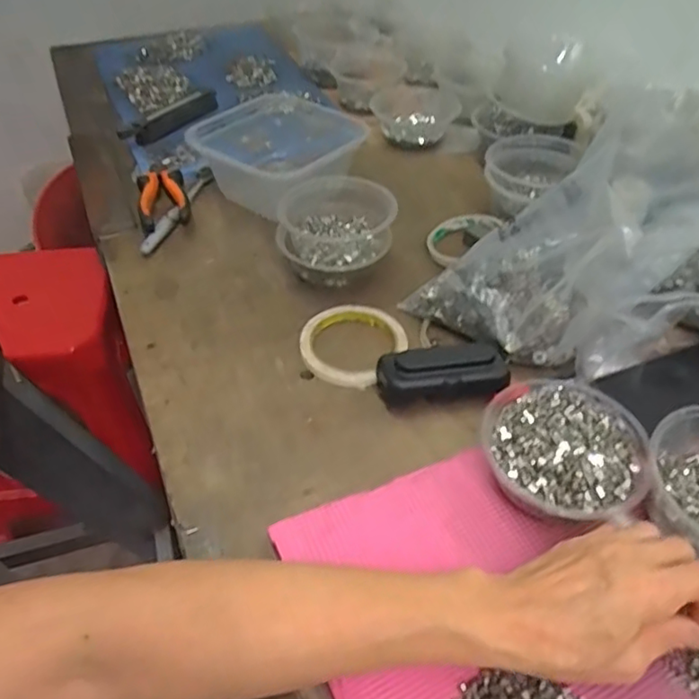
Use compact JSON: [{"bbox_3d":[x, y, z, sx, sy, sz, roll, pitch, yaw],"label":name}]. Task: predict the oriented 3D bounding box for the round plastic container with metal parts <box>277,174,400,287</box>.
[{"bbox_3d":[-0.017,-0.128,0.627,0.111,0.073,0.114,-1,45,1],"label":"round plastic container with metal parts"}]

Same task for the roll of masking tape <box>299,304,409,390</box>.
[{"bbox_3d":[0.000,-0.004,0.562,0.085,0.026,0.094,20,49,20],"label":"roll of masking tape"}]

